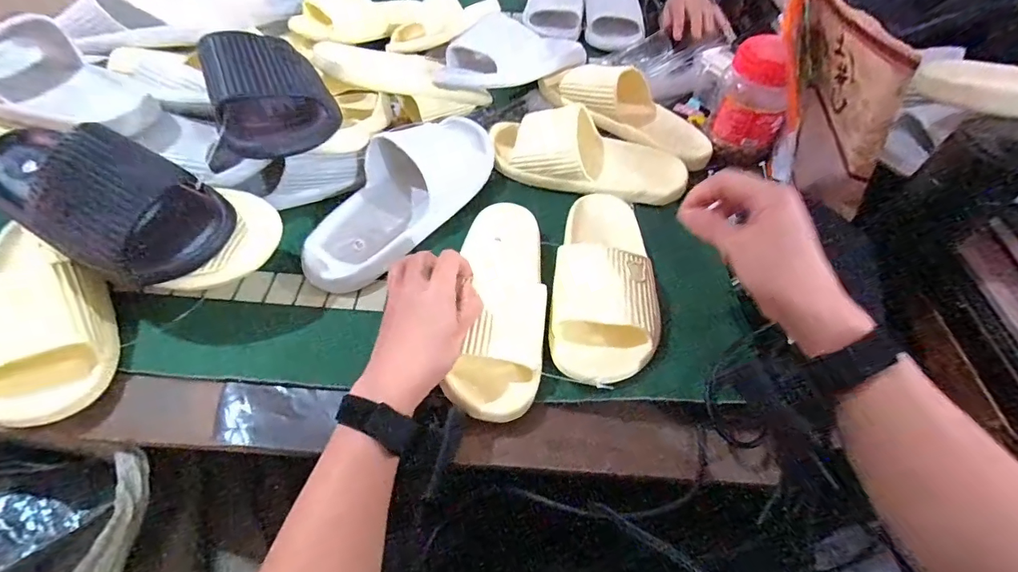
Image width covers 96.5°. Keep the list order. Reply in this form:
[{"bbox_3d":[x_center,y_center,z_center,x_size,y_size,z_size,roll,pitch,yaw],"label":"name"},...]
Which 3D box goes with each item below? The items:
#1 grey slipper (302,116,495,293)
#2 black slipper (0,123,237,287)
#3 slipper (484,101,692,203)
[{"bbox_3d":[-0.120,-0.115,0.514,0.120,0.066,0.277,36,60,22],"label":"grey slipper"},{"bbox_3d":[-0.391,-0.093,0.406,0.273,0.079,0.110,23,56,14],"label":"black slipper"},{"bbox_3d":[0.099,-0.170,0.572,0.247,0.062,0.100,11,54,7],"label":"slipper"}]

